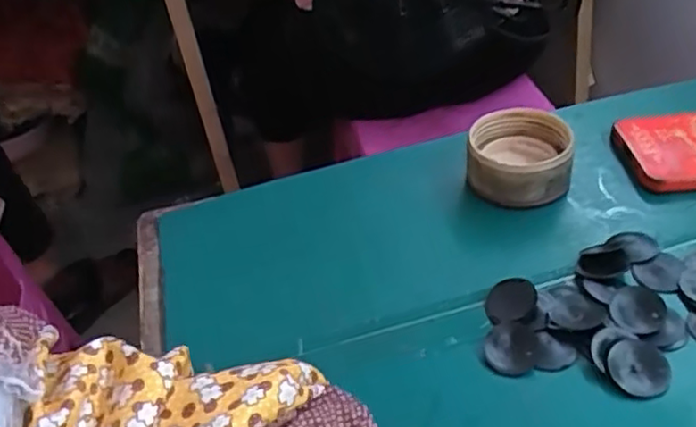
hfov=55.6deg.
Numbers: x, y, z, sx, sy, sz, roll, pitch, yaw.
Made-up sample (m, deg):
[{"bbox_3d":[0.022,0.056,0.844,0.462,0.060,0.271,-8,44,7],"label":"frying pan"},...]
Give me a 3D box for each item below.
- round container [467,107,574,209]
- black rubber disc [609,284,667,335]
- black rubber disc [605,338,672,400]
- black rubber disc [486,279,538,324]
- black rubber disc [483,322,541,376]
[{"bbox_3d":[0.113,-0.036,0.435,0.064,0.039,0.064,-4,39,3],"label":"round container"},{"bbox_3d":[0.149,0.050,0.338,0.026,0.008,0.030,9,42,18],"label":"black rubber disc"},{"bbox_3d":[0.139,0.074,0.317,0.028,0.004,0.029,-2,57,4],"label":"black rubber disc"},{"bbox_3d":[0.087,0.047,0.355,0.029,0.004,0.028,-21,38,17],"label":"black rubber disc"},{"bbox_3d":[0.083,0.069,0.334,0.028,0.004,0.027,-3,57,5],"label":"black rubber disc"}]

